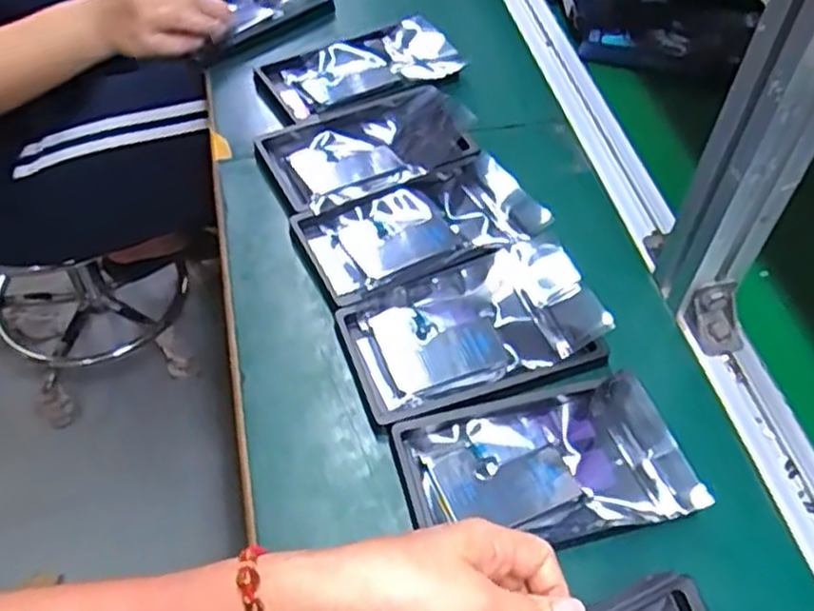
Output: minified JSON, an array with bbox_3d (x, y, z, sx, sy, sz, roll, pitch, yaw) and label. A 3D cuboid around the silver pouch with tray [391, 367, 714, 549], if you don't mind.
[{"bbox_3d":[0.078,0.090,0.442,0.157,0.032,0.096,-8,53,-11],"label":"silver pouch with tray"}]

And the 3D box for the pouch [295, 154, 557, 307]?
[{"bbox_3d":[0.011,-0.061,0.554,0.164,0.027,0.095,-19,56,-18],"label":"pouch"}]

